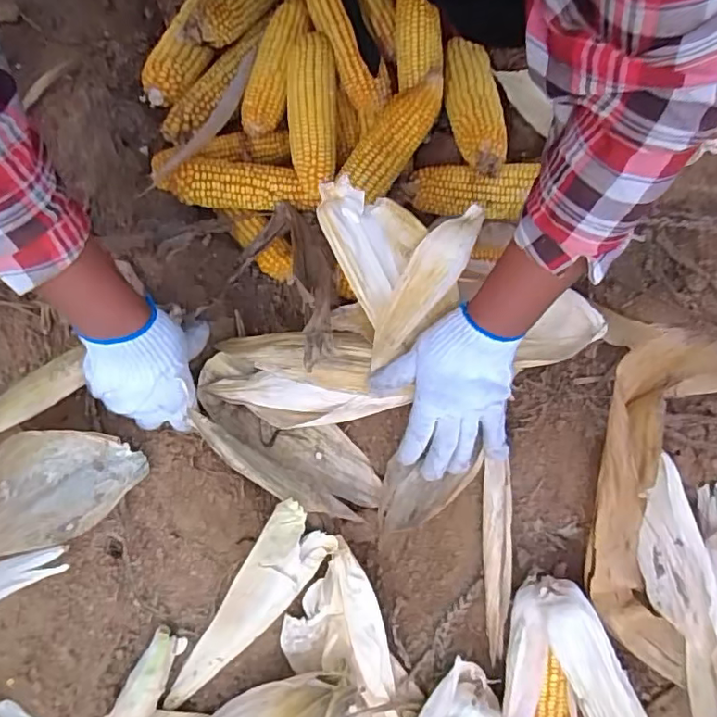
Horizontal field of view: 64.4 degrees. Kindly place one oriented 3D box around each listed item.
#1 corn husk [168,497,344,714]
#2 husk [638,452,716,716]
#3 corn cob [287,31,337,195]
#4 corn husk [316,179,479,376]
[{"bbox_3d":[-0.106,0.235,0.526,0.062,0.026,0.217,36,95,6],"label":"corn husk"},{"bbox_3d":[0.316,0.207,0.505,0.096,0.070,0.244,-7,80,-2],"label":"husk"},{"bbox_3d":[-0.047,-0.247,0.578,0.048,0.041,0.157,-1,79,-1],"label":"corn cob"},{"bbox_3d":[0.041,-0.079,0.489,0.111,0.137,0.122,-22,80,-4],"label":"corn husk"}]

